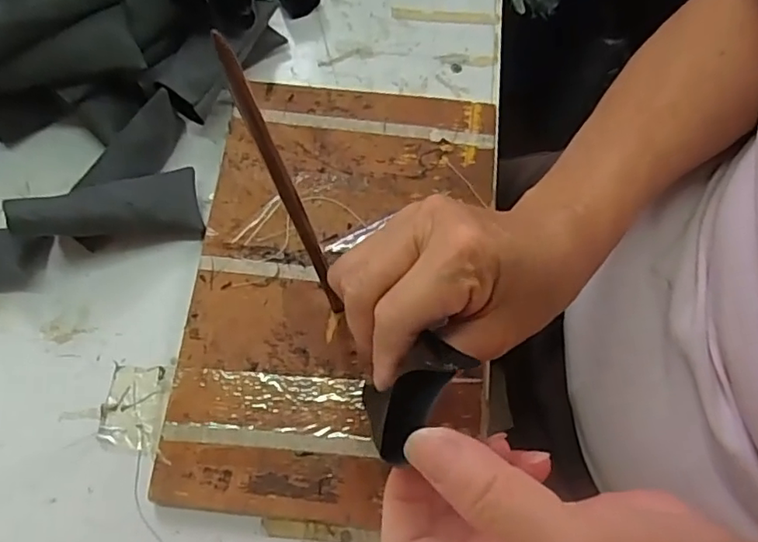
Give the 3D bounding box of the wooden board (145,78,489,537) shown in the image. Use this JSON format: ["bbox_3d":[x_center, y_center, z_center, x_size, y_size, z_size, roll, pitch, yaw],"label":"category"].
[{"bbox_3d":[-0.024,0.007,0.358,0.174,0.013,0.267,5,71,3],"label":"wooden board"}]

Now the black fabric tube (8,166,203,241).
[{"bbox_3d":[-0.164,-0.036,0.353,0.104,0.020,0.040,-8,70,-27],"label":"black fabric tube"}]

